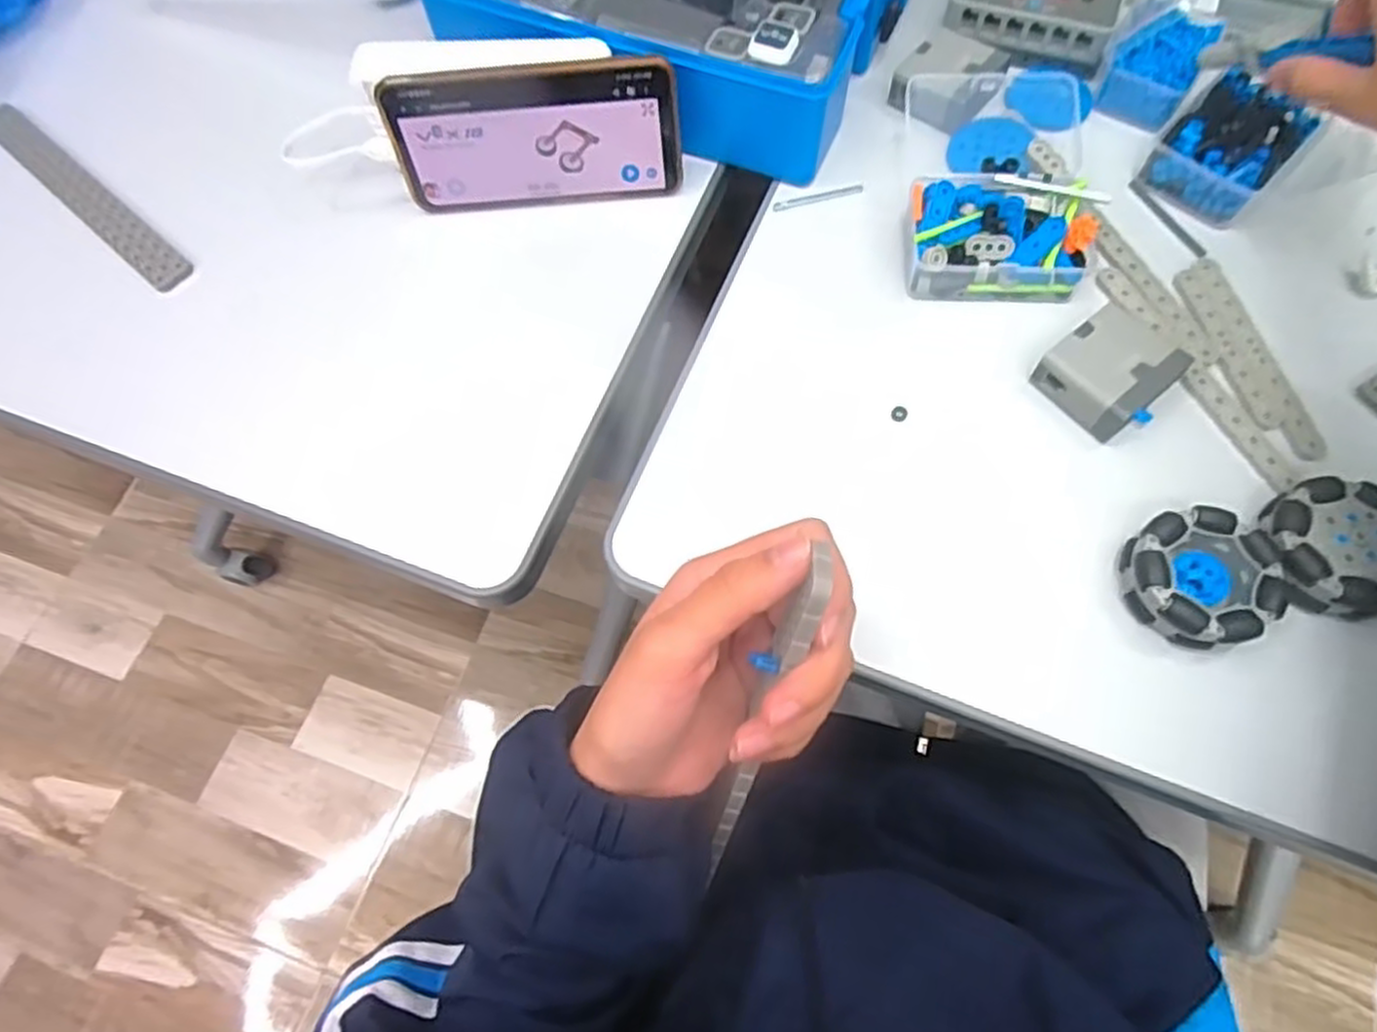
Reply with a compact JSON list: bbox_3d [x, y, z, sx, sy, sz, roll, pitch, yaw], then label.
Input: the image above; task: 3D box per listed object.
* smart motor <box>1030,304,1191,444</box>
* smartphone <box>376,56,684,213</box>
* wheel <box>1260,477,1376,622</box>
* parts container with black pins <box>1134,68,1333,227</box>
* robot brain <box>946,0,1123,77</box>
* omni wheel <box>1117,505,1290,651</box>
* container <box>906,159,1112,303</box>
[{"bbox_3d":[0.215,-0.074,0.378,0.057,0.025,0.051,-36,70,-12],"label":"smart motor"},{"bbox_3d":[-0.086,-0.213,0.423,0.159,0.079,0.008,-3,56,4],"label":"smartphone"},{"bbox_3d":[0.294,0.014,0.337,0.059,0.023,0.058,-1,67,2],"label":"wheel"},{"bbox_3d":[0.309,-0.209,0.424,0.066,0.032,0.075,38,73,17],"label":"parts container with black pins"},{"bbox_3d":[0.220,-0.328,0.471,0.096,0.032,0.078,19,69,10],"label":"robot brain"},{"bbox_3d":[0.230,0.028,0.336,0.057,0.026,0.059,-1,67,2],"label":"omni wheel"},{"bbox_3d":[0.169,-0.157,0.408,0.096,0.037,0.071,5,67,5],"label":"container"}]

